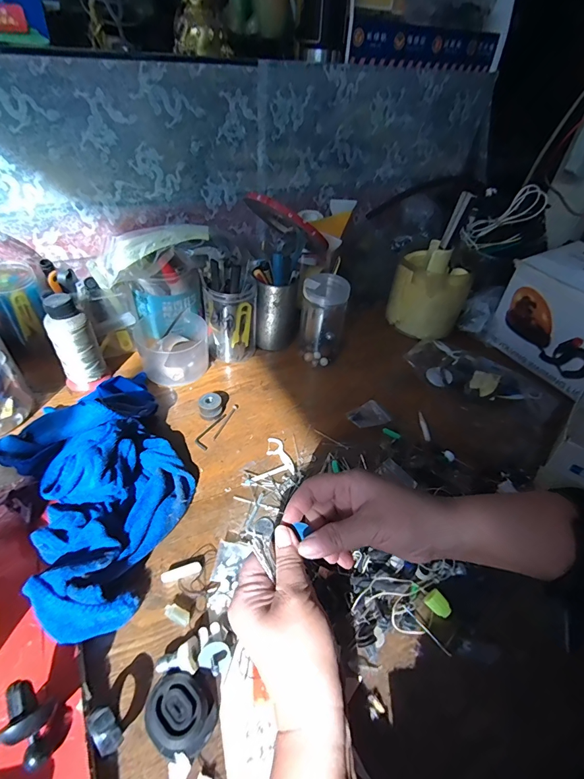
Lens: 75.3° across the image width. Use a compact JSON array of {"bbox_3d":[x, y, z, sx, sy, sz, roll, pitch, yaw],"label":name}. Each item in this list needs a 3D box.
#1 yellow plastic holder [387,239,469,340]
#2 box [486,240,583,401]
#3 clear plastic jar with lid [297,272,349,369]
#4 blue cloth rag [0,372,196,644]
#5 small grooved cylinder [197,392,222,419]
[{"bbox_3d":[0.229,-0.163,0.631,0.116,0.120,0.100,18,44,14],"label":"yellow plastic holder"},{"bbox_3d":[0.431,-0.097,0.555,0.140,0.142,0.204,-18,47,-23],"label":"box"},{"bbox_3d":[0.044,-0.099,0.553,0.063,0.120,0.058,8,42,3],"label":"clear plastic jar with lid"},{"bbox_3d":[-0.192,0.072,0.384,0.151,0.068,0.288,-21,48,-26],"label":"blue cloth rag"},{"bbox_3d":[-0.106,0.021,0.492,0.029,0.018,0.032,0,43,-6],"label":"small grooved cylinder"}]

